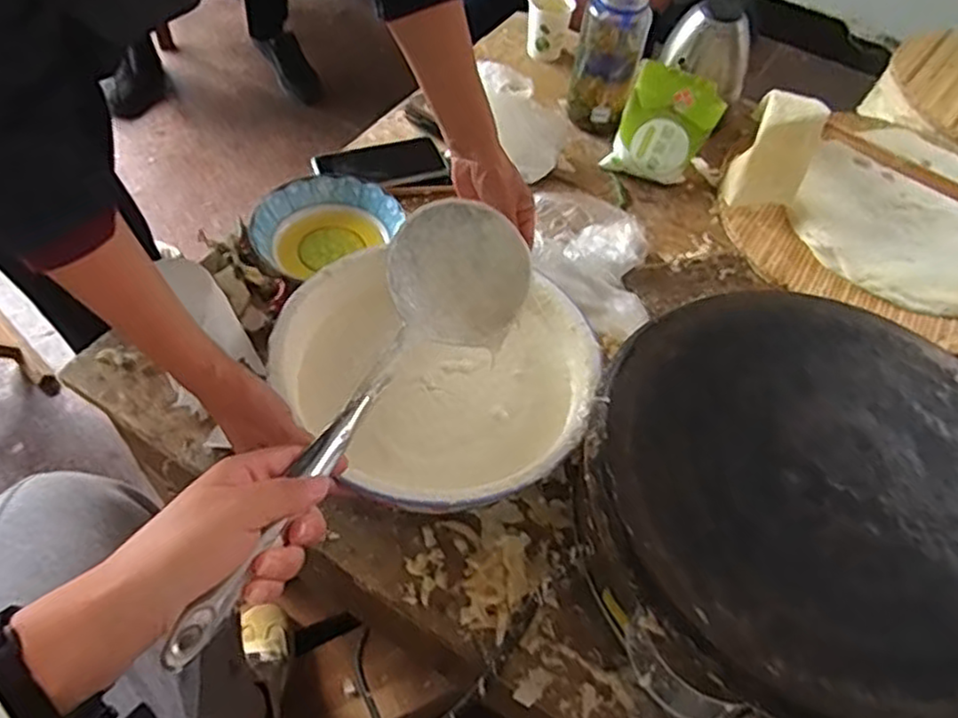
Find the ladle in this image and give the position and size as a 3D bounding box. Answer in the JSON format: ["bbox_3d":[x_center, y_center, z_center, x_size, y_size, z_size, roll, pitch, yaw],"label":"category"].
[{"bbox_3d":[-0.072,0.019,0.460,0.101,0.069,0.371,23,46,12],"label":"ladle"}]

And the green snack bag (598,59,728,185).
[{"bbox_3d":[0.239,-0.298,0.920,0.120,0.130,0.051,21,54,10],"label":"green snack bag"}]

